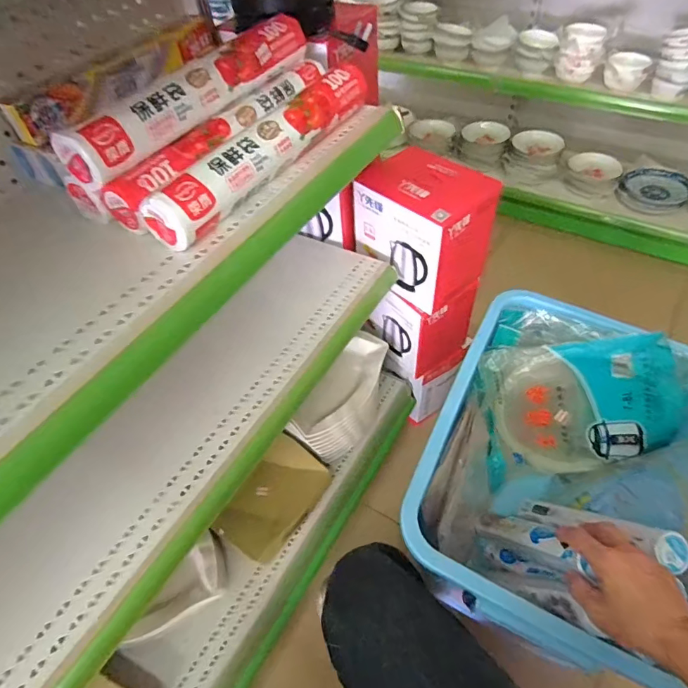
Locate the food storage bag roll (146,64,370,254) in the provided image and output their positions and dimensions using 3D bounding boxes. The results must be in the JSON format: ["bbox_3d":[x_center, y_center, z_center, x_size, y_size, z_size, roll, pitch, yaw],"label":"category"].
[{"bbox_3d":[-0.079,-0.229,0.526,0.046,0.053,0.345,25,56,22],"label":"food storage bag roll"}]

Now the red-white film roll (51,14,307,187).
[{"bbox_3d":[-0.157,-0.293,0.521,0.044,0.046,0.353,25,56,22],"label":"red-white film roll"}]

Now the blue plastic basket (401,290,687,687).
[{"bbox_3d":[0.330,0.220,0.729,0.360,0.309,0.497,22,55,20],"label":"blue plastic basket"}]

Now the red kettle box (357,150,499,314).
[{"bbox_3d":[0.151,-0.220,0.871,0.165,0.198,0.212,-35,57,-23],"label":"red kettle box"}]

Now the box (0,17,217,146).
[{"bbox_3d":[-0.287,-0.361,0.609,0.049,0.041,0.323,28,57,24],"label":"box"}]

